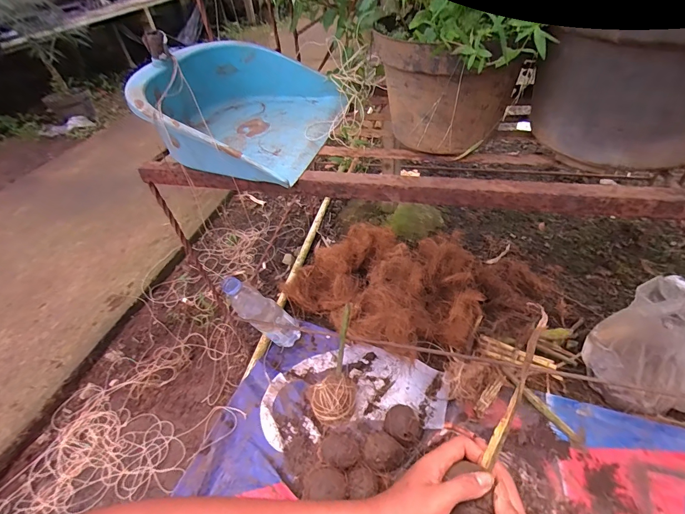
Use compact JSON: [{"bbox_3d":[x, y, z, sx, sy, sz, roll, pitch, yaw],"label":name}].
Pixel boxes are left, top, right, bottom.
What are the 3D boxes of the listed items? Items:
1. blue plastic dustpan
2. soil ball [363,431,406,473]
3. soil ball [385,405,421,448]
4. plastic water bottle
[{"bbox_3d":[-0.122,-0.206,0.469,0.224,0.094,0.250,15,47,22],"label":"blue plastic dustpan"},{"bbox_3d":[0.066,0.340,0.609,0.070,0.053,0.059,18,49,24],"label":"soil ball"},{"bbox_3d":[0.107,0.305,0.637,0.067,0.058,0.062,-4,43,4],"label":"soil ball"},{"bbox_3d":[-0.159,0.119,0.727,0.054,0.230,0.061,-20,44,16],"label":"plastic water bottle"}]

